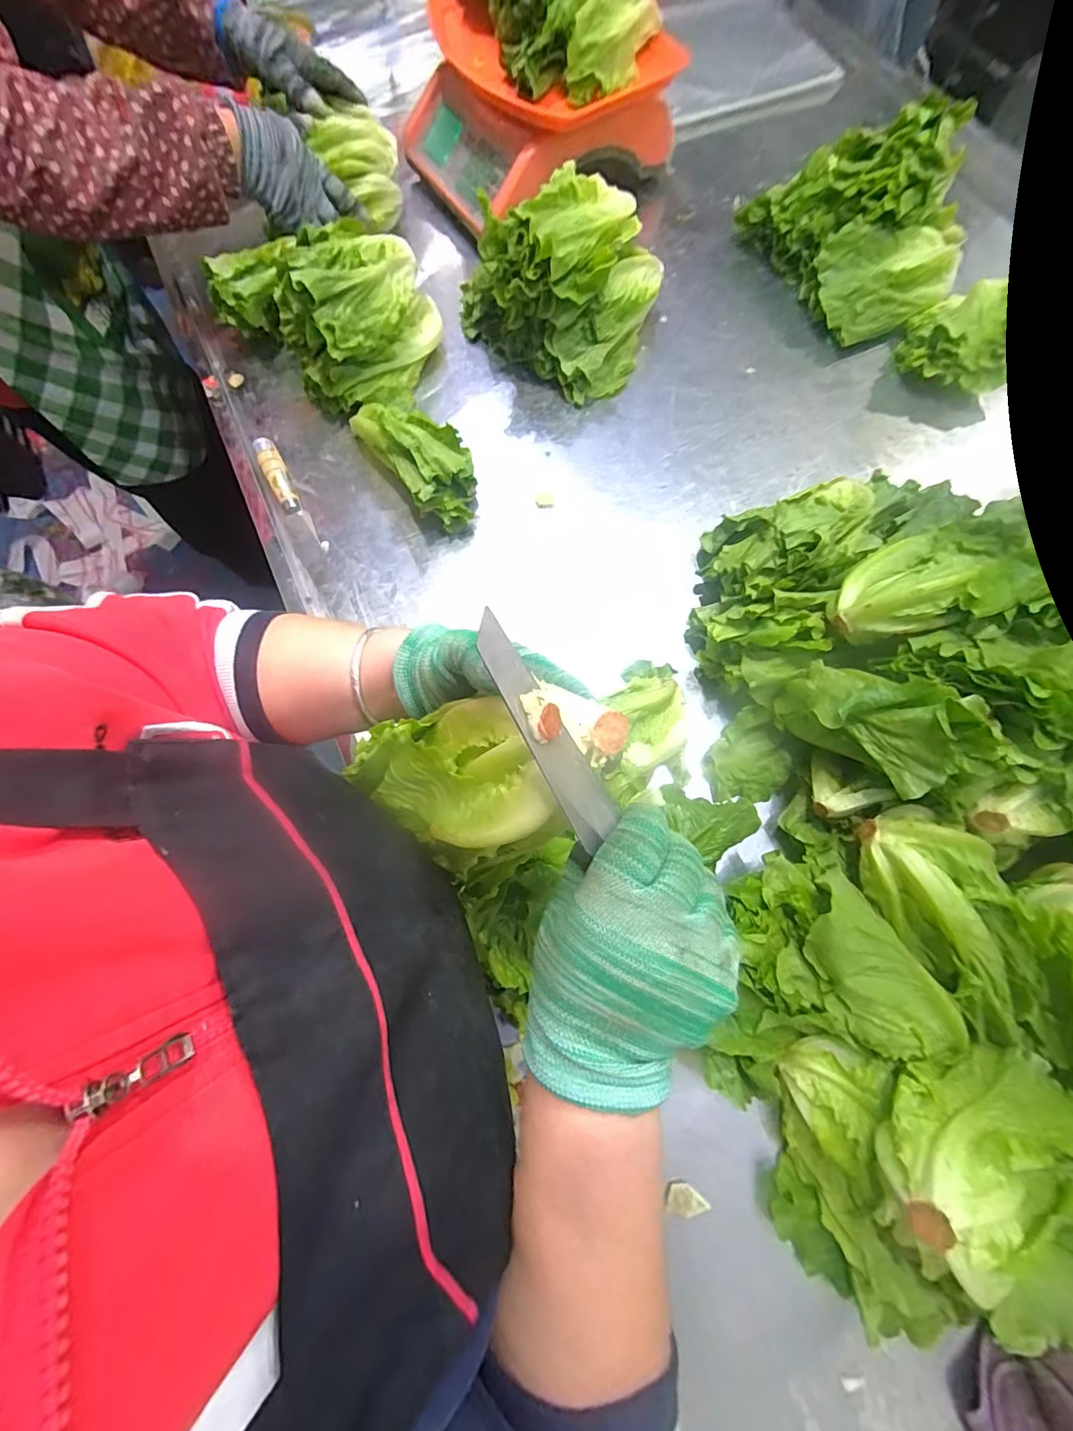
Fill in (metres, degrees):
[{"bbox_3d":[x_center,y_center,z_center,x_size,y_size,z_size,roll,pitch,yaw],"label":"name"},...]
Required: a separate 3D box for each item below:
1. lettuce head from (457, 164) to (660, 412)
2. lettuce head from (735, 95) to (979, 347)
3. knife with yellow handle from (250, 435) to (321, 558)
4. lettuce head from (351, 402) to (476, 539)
[{"bbox_3d":[0.031,-0.491,0.563,0.219,0.138,0.197,40,78,12],"label":"lettuce head"},{"bbox_3d":[0.401,-0.587,0.582,0.186,0.137,0.225,-25,75,-6],"label":"lettuce head"},{"bbox_3d":[-0.275,-0.241,0.550,0.026,0.013,0.141,-25,88,-6],"label":"knife with yellow handle"},{"bbox_3d":[-0.120,-0.274,0.534,0.079,0.074,0.177,-35,76,-9],"label":"lettuce head"}]

